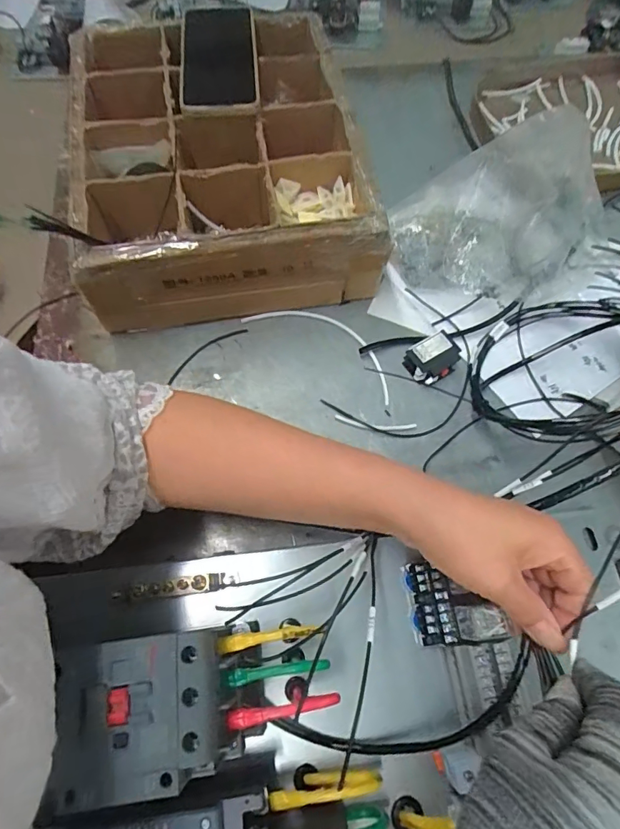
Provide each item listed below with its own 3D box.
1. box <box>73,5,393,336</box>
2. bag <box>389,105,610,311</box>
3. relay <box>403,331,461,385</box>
[{"bbox_3d":[-0.092,-0.278,0.490,0.276,0.101,0.346,-9,67,-4],"label":"box"},{"bbox_3d":[0.190,-0.191,0.444,0.205,0.121,0.121,12,67,5],"label":"bag"},{"bbox_3d":[0.120,-0.053,0.443,0.047,0.022,0.037,-28,70,-12],"label":"relay"}]

